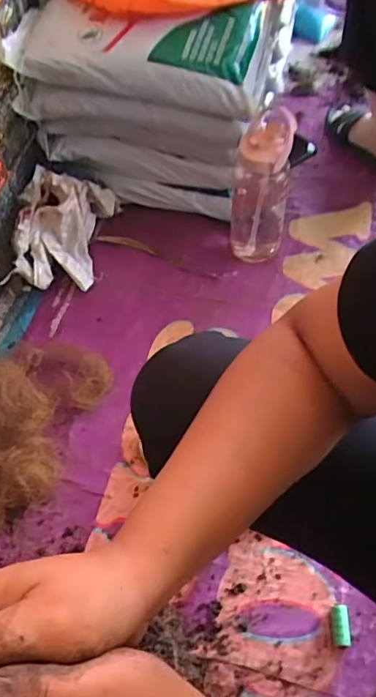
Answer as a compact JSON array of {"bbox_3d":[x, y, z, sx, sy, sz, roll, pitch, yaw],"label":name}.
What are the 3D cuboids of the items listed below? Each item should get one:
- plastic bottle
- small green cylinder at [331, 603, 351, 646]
[{"bbox_3d":[0.143,-0.313,1.069,0.106,0.305,0.105,5,58,7],"label":"plastic bottle"},{"bbox_3d":[0.215,0.386,0.757,0.025,0.016,0.050,0,58,3],"label":"small green cylinder"}]

